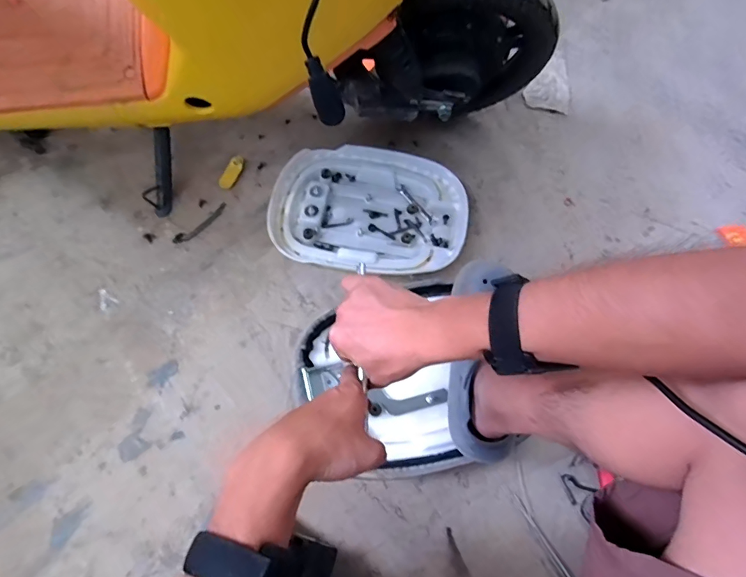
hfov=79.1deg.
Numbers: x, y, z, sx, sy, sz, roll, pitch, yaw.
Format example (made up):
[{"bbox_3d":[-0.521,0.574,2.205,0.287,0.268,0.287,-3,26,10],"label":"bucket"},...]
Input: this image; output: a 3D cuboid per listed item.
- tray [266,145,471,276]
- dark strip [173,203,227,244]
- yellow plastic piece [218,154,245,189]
[{"bbox_3d":[-0.012,-0.147,0.855,0.358,0.041,0.264,12,66,2],"label":"tray"},{"bbox_3d":[-0.322,-0.121,0.850,0.118,0.004,0.026,-41,74,-18],"label":"dark strip"},{"bbox_3d":[-0.277,-0.230,0.891,0.027,0.017,0.072,19,67,5],"label":"yellow plastic piece"}]

